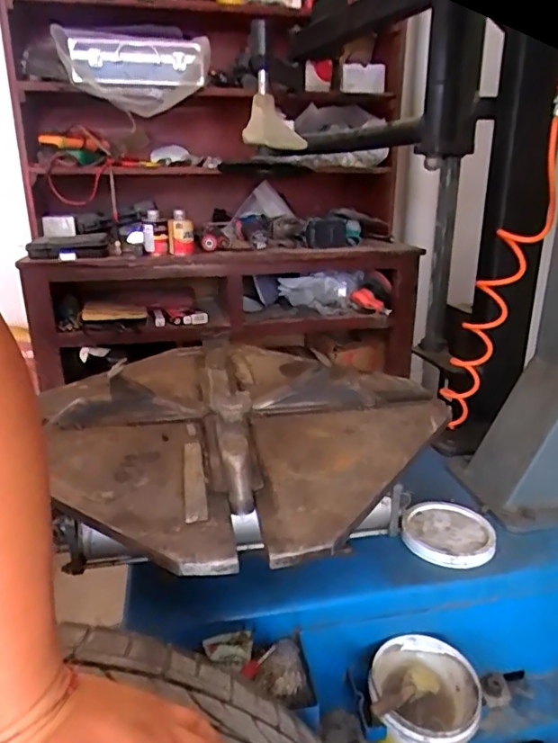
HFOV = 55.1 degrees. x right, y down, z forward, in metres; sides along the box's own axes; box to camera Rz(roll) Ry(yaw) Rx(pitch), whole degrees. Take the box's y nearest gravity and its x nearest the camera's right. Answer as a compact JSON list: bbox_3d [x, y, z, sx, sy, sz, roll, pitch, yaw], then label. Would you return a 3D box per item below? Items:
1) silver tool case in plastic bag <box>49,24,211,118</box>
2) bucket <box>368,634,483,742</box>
[{"bbox_3d":[-0.374,-0.783,1.381,0.372,0.194,0.099,-2,17,-10],"label":"silver tool case in plastic bag"},{"bbox_3d":[0.168,0.405,0.630,0.123,0.108,0.134,5,20,14],"label":"bucket"}]

